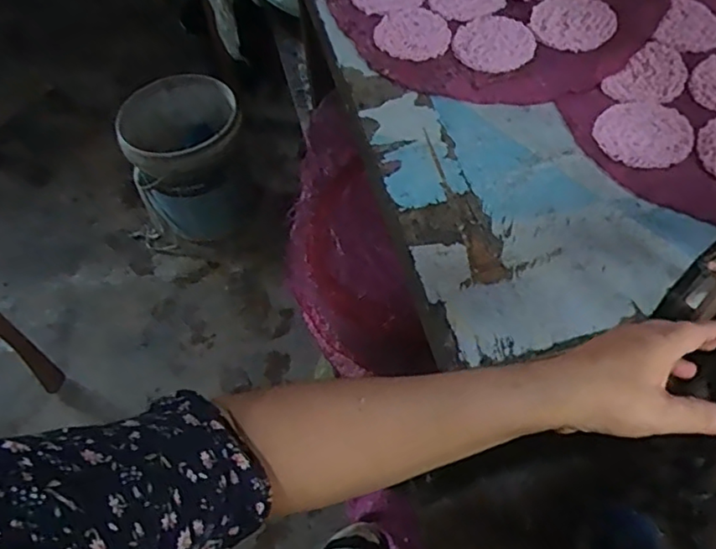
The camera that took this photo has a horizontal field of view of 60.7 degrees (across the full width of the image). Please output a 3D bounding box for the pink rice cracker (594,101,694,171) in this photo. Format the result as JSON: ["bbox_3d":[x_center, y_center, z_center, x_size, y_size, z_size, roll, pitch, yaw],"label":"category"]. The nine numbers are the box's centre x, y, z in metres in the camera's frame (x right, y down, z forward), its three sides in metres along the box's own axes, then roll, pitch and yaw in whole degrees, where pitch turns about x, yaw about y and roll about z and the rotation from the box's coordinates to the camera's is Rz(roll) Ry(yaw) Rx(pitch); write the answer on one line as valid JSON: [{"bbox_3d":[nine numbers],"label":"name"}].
[{"bbox_3d":[0.250,-0.123,0.534,0.076,0.009,0.082,0,55,0],"label":"pink rice cracker"}]

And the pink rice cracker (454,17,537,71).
[{"bbox_3d":[0.139,-0.236,0.621,0.078,0.013,0.078,13,56,9],"label":"pink rice cracker"}]

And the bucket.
[{"bbox_3d":[-0.459,-0.308,1.692,0.292,0.394,0.273,-8,55,-5],"label":"bucket"}]

